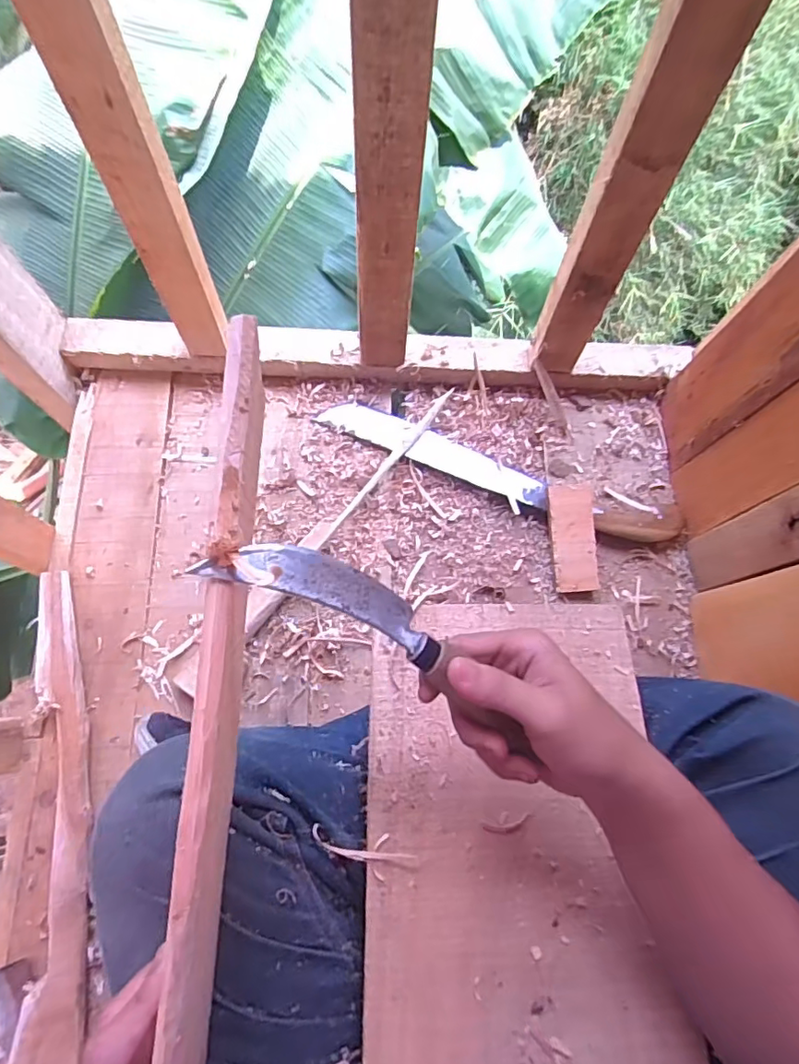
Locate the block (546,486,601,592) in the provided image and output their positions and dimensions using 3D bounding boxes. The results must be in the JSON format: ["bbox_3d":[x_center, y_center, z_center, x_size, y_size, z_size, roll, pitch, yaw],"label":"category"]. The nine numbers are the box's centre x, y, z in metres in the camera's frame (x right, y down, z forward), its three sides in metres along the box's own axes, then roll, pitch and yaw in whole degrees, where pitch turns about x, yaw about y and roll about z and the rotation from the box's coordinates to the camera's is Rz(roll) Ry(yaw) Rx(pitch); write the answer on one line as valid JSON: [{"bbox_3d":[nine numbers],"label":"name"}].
[{"bbox_3d":[0.192,0.007,0.604,0.046,0.011,0.116,-5,88,9],"label":"block"}]

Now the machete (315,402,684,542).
[{"bbox_3d":[0.113,-0.067,0.635,0.426,0.031,0.058,21,72,4],"label":"machete"}]

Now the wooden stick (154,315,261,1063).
[{"bbox_3d":[-0.078,0.083,0.232,0.018,0.022,0.341,4,87,-1],"label":"wooden stick"}]

